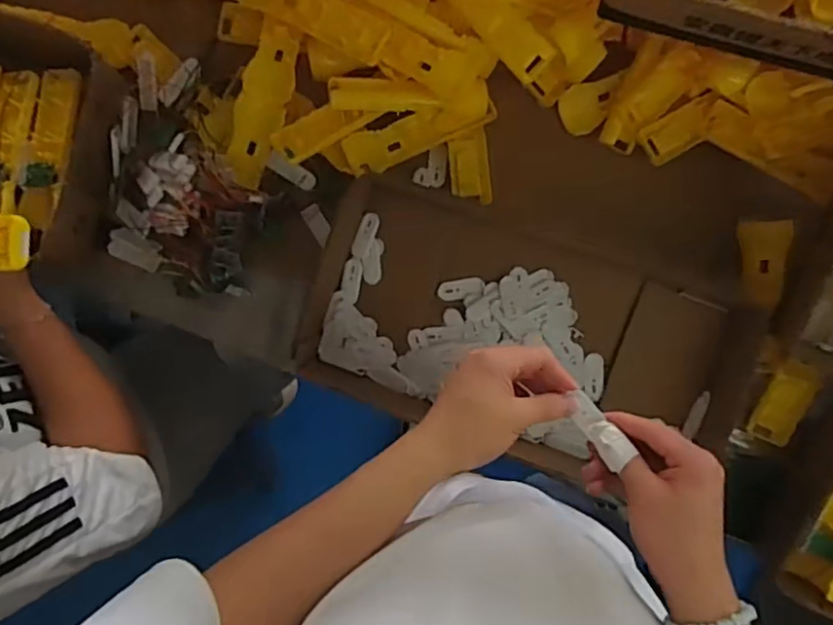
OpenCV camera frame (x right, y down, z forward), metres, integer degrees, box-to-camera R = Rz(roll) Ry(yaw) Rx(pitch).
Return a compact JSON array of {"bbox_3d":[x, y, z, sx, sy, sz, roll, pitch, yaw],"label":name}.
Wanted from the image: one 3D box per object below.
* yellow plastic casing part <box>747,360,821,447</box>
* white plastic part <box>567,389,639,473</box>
[{"bbox_3d":[0.376,0.092,0.656,0.039,0.018,0.090,27,107,24],"label":"yellow plastic casing part"},{"bbox_3d":[0.137,0.090,0.475,0.021,0.005,0.057,-49,53,20],"label":"white plastic part"}]

